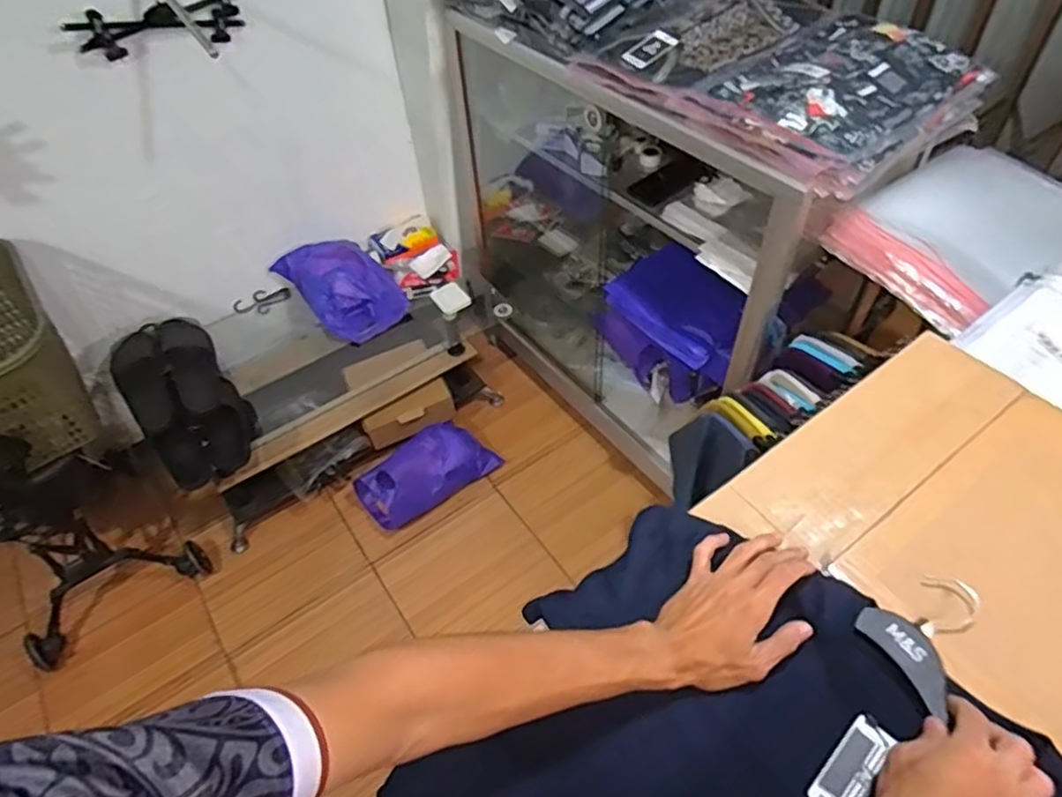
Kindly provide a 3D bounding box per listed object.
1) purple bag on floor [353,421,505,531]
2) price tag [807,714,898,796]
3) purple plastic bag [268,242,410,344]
[{"bbox_3d":[-0.295,0.197,1.814,0.370,0.155,0.188,-29,54,-17],"label":"purple bag on floor"},{"bbox_3d":[0.260,0.297,0.512,0.085,0.004,0.047,-38,49,-23],"label":"price tag"},{"bbox_3d":[-0.508,-0.314,1.785,0.235,0.156,0.297,-35,56,-21],"label":"purple plastic bag"}]

